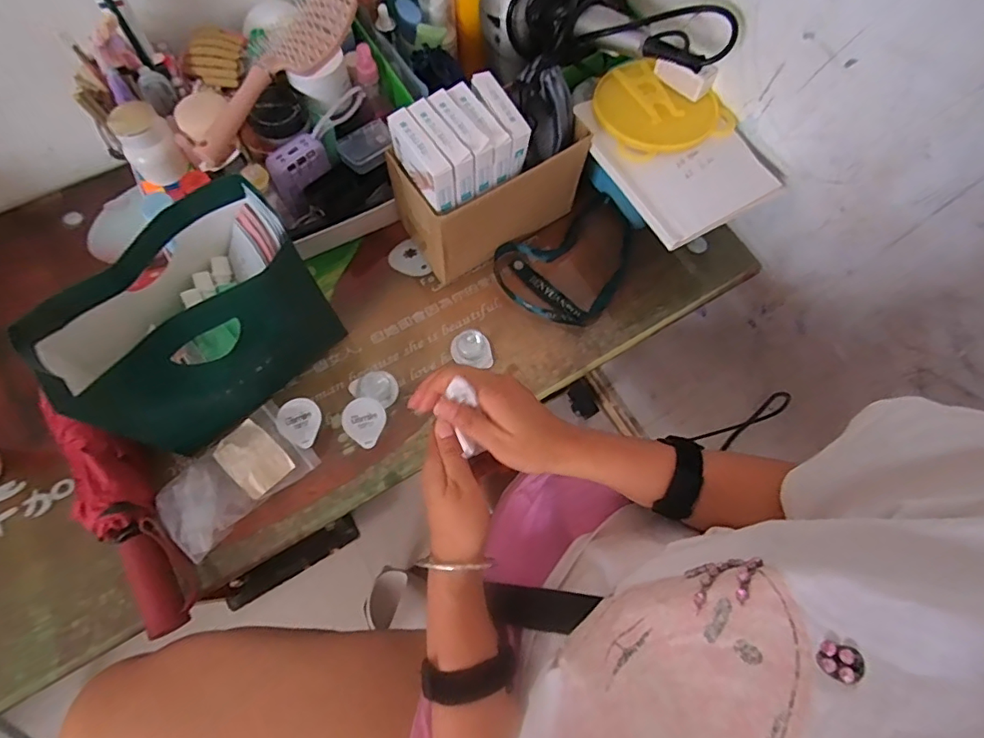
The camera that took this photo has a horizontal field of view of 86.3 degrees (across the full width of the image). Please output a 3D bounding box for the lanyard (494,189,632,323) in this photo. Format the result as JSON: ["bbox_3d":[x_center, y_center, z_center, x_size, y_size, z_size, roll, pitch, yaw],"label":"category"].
[{"bbox_3d":[0.101,-0.124,0.627,0.175,0.028,0.127,-33,75,-12],"label":"lanyard"}]

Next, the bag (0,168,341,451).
[{"bbox_3d":[-0.269,-0.039,0.489,0.112,0.172,0.215,38,74,11],"label":"bag"}]

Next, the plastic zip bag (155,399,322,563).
[{"bbox_3d":[-0.253,0.105,0.515,0.086,0.023,0.137,43,69,14],"label":"plastic zip bag"}]

